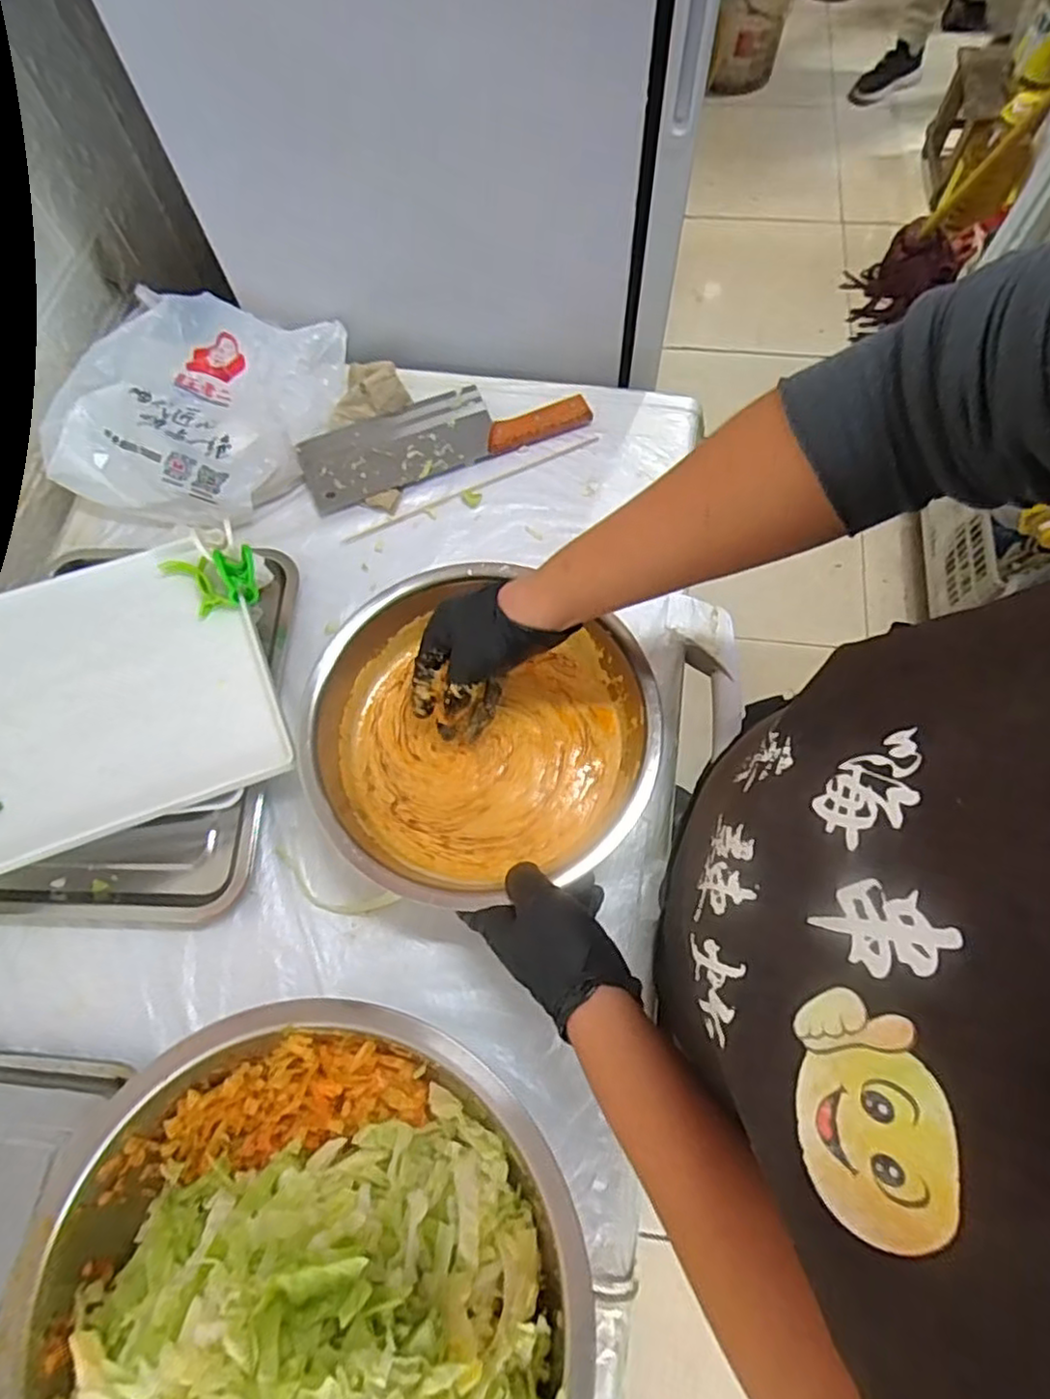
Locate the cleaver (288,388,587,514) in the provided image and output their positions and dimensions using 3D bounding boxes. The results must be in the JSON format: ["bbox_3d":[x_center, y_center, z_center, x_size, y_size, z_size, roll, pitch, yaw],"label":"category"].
[{"bbox_3d":[-0.093,-0.297,0.749,0.308,0.019,0.101,-20,69,-6],"label":"cleaver"}]

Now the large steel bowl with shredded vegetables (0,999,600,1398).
[{"bbox_3d":[-0.141,0.372,0.395,0.345,0.113,0.332,-39,72,-13],"label":"large steel bowl with shredded vegetables"}]

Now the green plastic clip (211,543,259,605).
[{"bbox_3d":[-0.251,-0.110,0.599,0.034,0.052,0.015,-6,29,1],"label":"green plastic clip"}]

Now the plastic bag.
[{"bbox_3d":[-0.375,-0.328,0.744,0.300,0.063,0.260,14,69,8],"label":"plastic bag"}]

